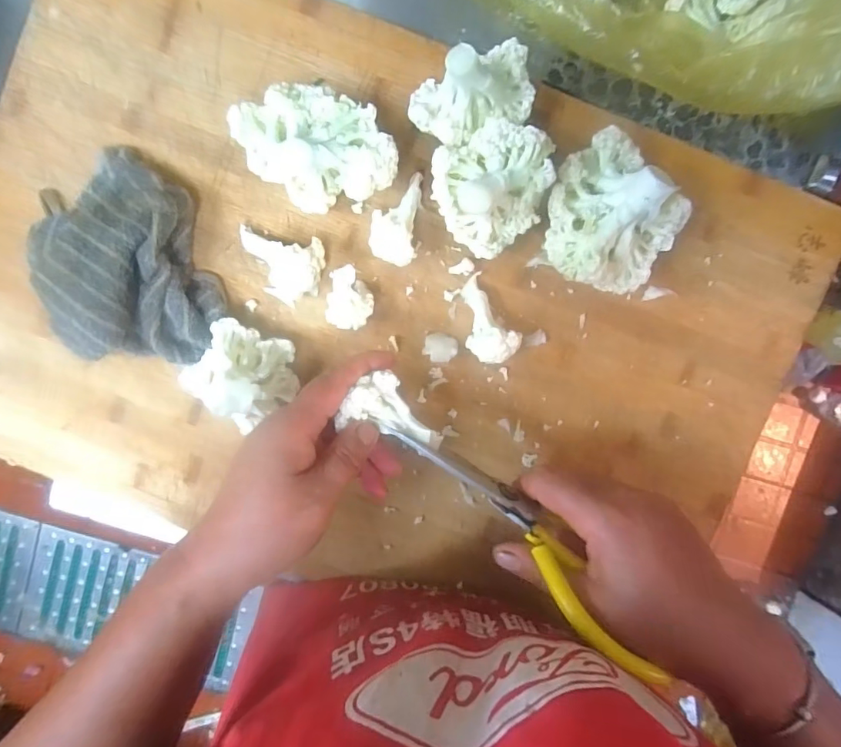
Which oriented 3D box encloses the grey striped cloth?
[{"bbox_3d":[-0.200,-0.078,0.336,0.104,0.049,0.151,-15,94,2],"label":"grey striped cloth"}]

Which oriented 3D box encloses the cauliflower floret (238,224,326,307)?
[{"bbox_3d":[-0.096,-0.073,0.343,0.057,0.038,0.047,6,94,0],"label":"cauliflower floret"}]

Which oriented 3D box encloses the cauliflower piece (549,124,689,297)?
[{"bbox_3d":[0.120,-0.098,0.319,0.081,0.072,0.087,0,94,1],"label":"cauliflower piece"}]

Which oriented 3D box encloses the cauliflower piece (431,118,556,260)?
[{"bbox_3d":[0.047,-0.120,0.324,0.071,0.061,0.068,0,94,1],"label":"cauliflower piece"}]

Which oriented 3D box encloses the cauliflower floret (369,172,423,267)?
[{"bbox_3d":[-0.017,-0.106,0.340,0.031,0.033,0.060,7,94,0],"label":"cauliflower floret"}]

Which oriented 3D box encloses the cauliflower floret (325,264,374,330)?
[{"bbox_3d":[-0.048,-0.049,0.340,0.032,0.042,0.039,32,94,-2],"label":"cauliflower floret"}]

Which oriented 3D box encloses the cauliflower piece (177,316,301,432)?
[{"bbox_3d":[-0.122,-0.002,0.333,0.072,0.063,0.055,24,94,-1],"label":"cauliflower piece"}]

